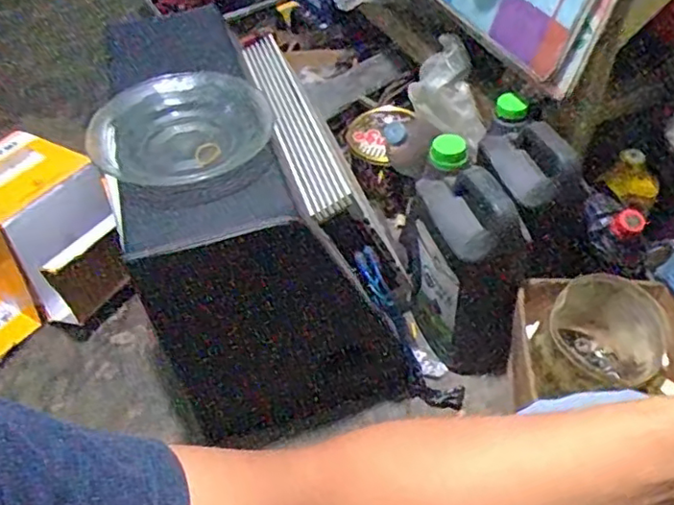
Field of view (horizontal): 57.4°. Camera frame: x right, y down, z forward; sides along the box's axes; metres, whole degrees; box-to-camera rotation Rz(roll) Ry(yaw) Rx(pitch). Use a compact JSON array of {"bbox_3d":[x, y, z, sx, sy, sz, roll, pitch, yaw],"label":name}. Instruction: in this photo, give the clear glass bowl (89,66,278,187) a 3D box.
[{"bbox_3d":[-0.198,-0.162,0.777,0.224,0.049,0.207,-2,47,2],"label":"clear glass bowl"}]

